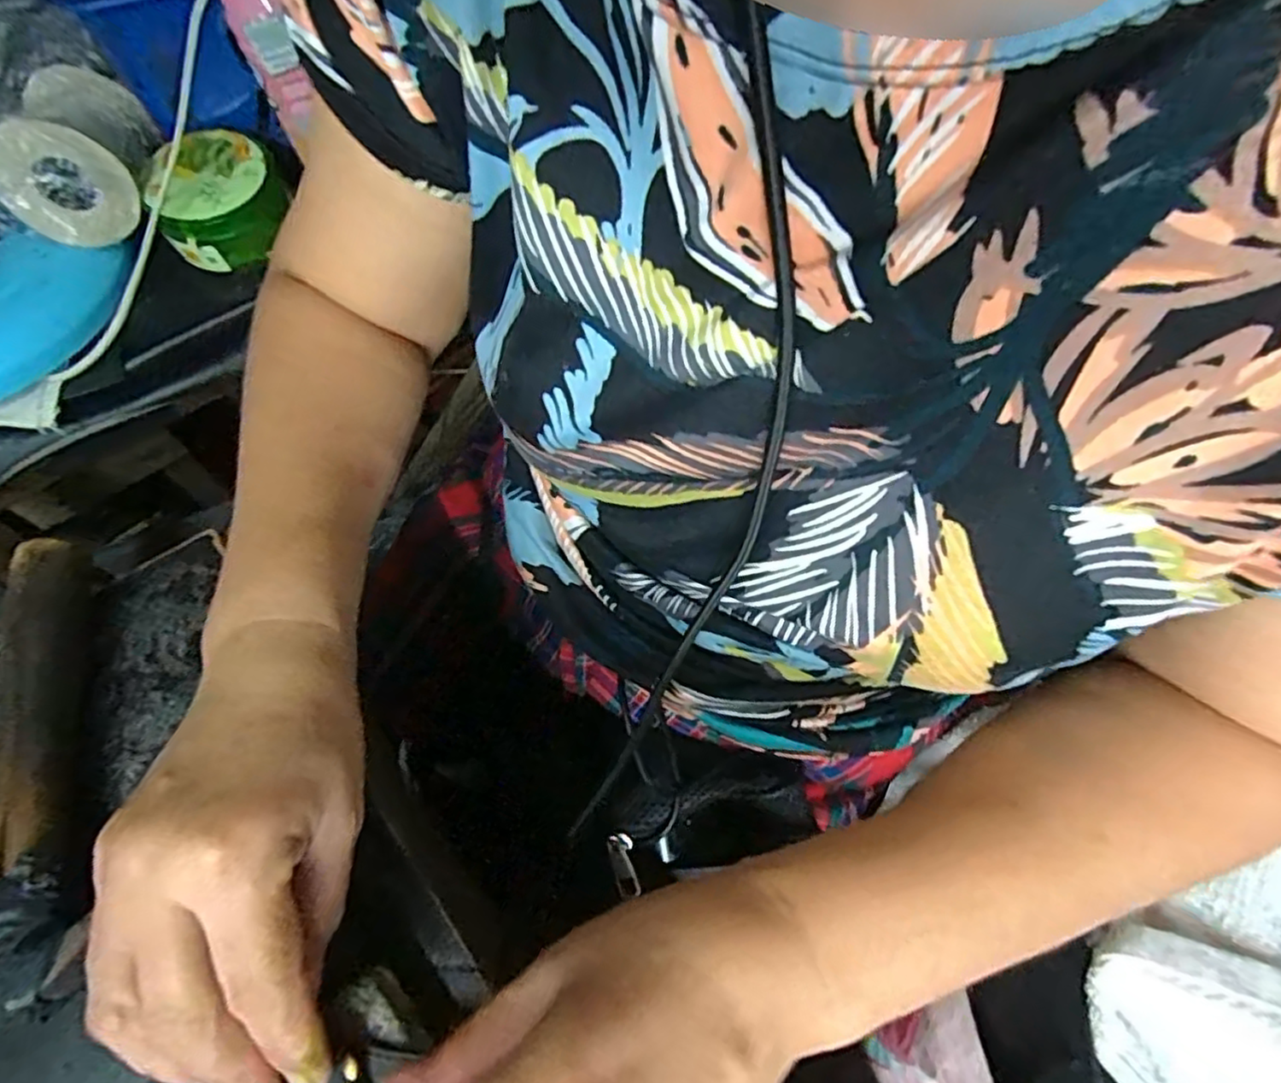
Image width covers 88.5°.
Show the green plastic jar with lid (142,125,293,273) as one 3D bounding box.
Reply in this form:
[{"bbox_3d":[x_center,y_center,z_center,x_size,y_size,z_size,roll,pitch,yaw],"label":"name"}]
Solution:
[{"bbox_3d":[-0.345,-0.285,0.538,0.097,0.065,0.091,0,62,1],"label":"green plastic jar with lid"}]

